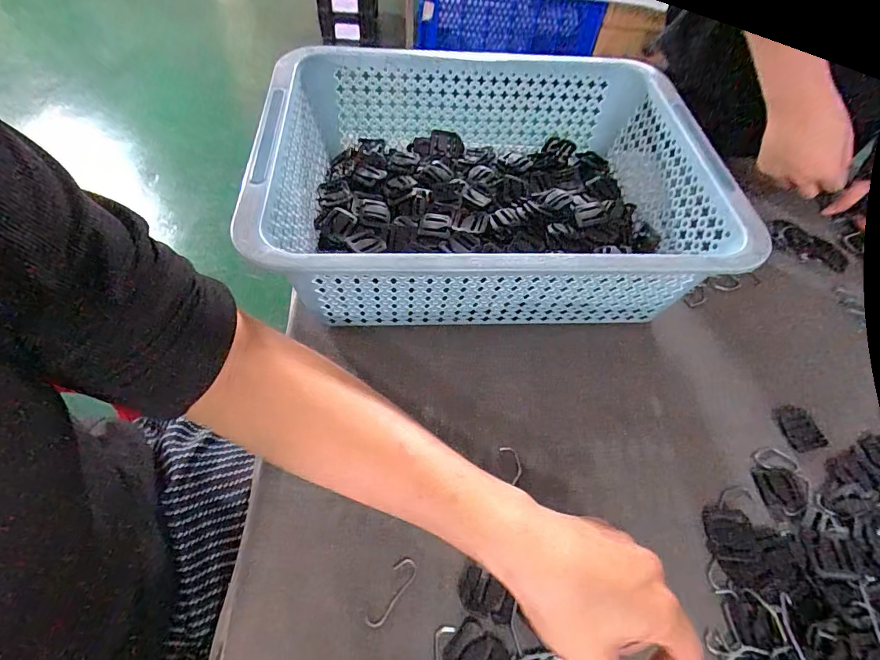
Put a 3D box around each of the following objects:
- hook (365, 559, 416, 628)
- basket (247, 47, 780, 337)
[{"bbox_3d":[-0.032,0.171,0.292,0.014,0.004,0.045,34,61,17],"label":"hook"},{"bbox_3d":[0.042,-0.133,0.432,0.376,0.121,0.289,-2,57,-5],"label":"basket"}]

